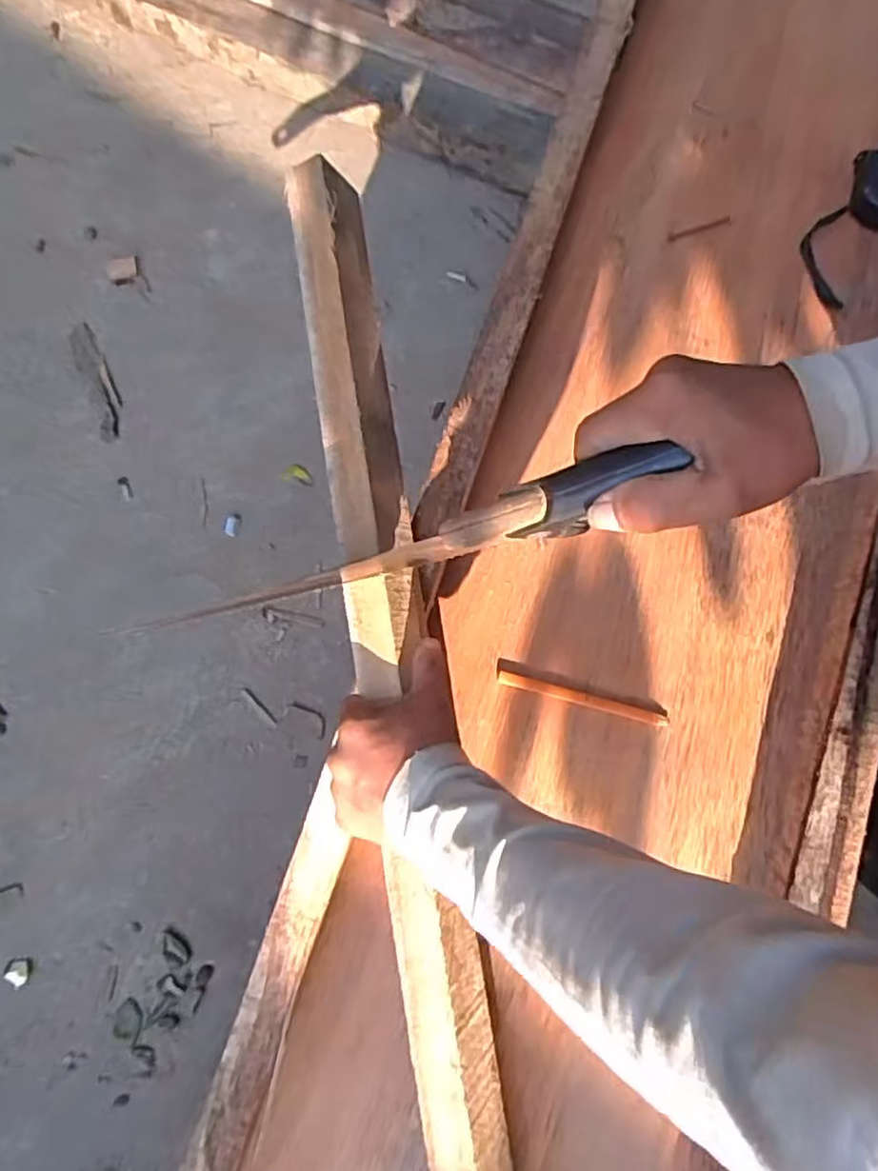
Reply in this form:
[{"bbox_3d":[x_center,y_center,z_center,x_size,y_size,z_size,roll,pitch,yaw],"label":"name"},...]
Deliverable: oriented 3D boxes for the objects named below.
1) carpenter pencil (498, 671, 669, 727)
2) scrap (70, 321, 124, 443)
[{"bbox_3d":[0.126,0.100,0.604,0.150,0.004,0.012,15,78,2],"label":"carpenter pencil"},{"bbox_3d":[-0.609,-0.366,1.228,0.051,0.004,0.231,-24,79,-6],"label":"scrap"}]

